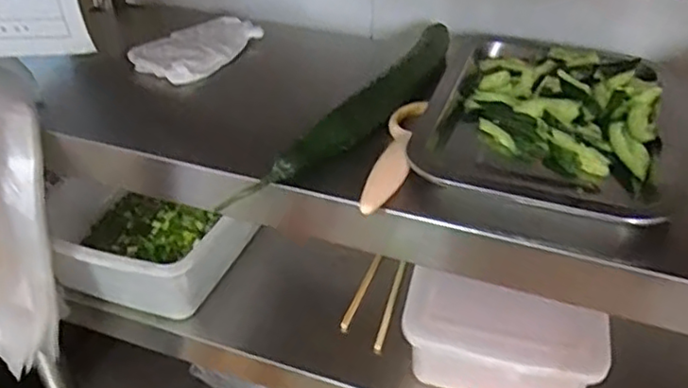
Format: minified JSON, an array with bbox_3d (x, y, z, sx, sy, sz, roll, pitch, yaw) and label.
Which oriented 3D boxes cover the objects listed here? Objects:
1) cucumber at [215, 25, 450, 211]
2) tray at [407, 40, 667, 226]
[{"bbox_3d":[0.023,-0.080,0.540,0.043,0.031,0.326,20,41,25],"label":"cucumber"},{"bbox_3d":[0.173,-0.065,0.542,0.189,0.033,0.239,16,39,20],"label":"tray"}]

